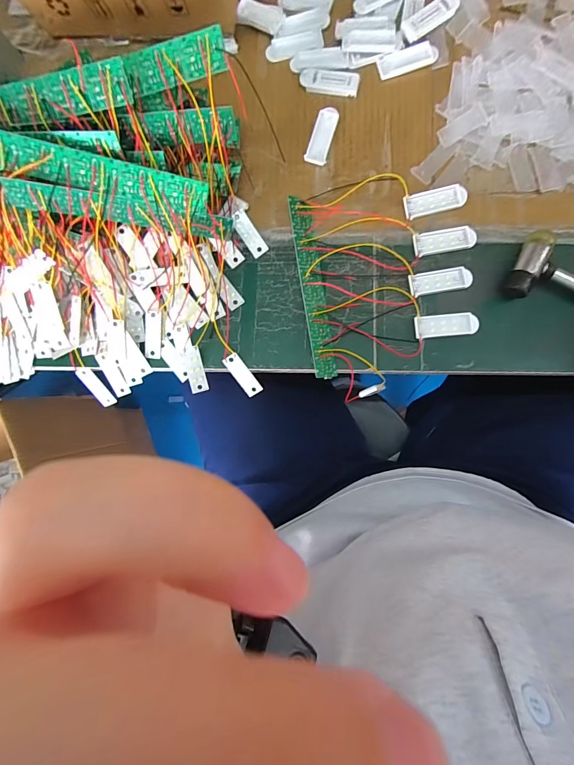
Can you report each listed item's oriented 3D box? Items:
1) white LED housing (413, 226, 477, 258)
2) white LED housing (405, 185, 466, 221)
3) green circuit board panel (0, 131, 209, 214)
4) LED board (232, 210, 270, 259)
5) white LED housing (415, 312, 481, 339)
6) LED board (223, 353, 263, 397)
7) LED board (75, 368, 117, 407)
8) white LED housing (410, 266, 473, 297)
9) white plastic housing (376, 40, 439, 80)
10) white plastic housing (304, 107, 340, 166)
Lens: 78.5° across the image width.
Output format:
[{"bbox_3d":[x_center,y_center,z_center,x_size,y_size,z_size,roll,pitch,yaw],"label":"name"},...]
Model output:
[{"bbox_3d":[0.150,-0.136,0.336,0.056,0.005,0.023,-12,84,3],"label":"white LED housing"},{"bbox_3d":[0.141,-0.174,0.336,0.057,0.009,0.020,-14,84,2],"label":"white LED housing"},{"bbox_3d":[-0.149,-0.163,0.276,0.169,0.005,0.028,8,114,-13],"label":"green circuit board panel"},{"bbox_3d":[-0.037,-0.146,0.346,0.017,0.004,0.046,-33,100,-1],"label":"LED board"},{"bbox_3d":[0.149,-0.054,0.329,0.057,0.007,0.021,-6,85,3],"label":"white LED housing"},{"bbox_3d":[-0.043,-0.007,0.344,0.017,0.004,0.047,-36,108,-1],"label":"LED board"},{"bbox_3d":[-0.200,0.006,0.370,0.014,0.005,0.049,-51,122,-36],"label":"LED board"},{"bbox_3d":[0.145,-0.096,0.333,0.057,0.005,0.021,-10,84,3],"label":"white LED housing"},{"bbox_3d":[0.119,-0.319,0.346,0.058,0.006,0.022,-14,84,2],"label":"white plastic housing"},{"bbox_3d":[0.036,-0.245,0.350,0.021,0.009,0.056,16,86,5],"label":"white plastic housing"}]

